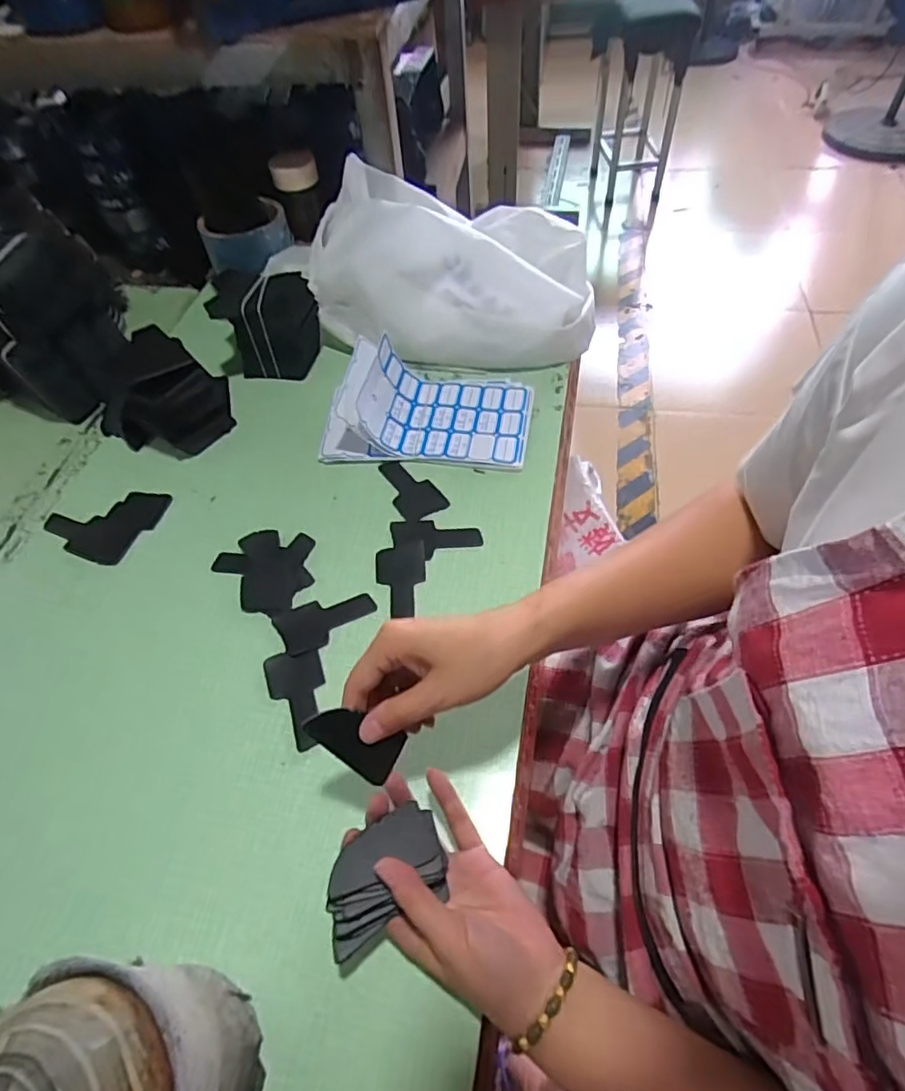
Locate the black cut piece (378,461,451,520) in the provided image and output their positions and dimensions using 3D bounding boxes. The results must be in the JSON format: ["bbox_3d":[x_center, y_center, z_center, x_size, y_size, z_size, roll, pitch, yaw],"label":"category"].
[{"bbox_3d":[-0.042,-0.058,0.587,0.045,0.005,0.082,-27,58,-14],"label":"black cut piece"}]

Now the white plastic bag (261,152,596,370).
[{"bbox_3d":[-0.026,-0.337,0.695,0.375,0.135,0.211,2,56,5],"label":"white plastic bag"}]

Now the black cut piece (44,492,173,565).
[{"bbox_3d":[-0.346,-0.025,0.579,0.110,0.004,0.084,13,57,12],"label":"black cut piece"}]

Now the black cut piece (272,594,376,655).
[{"bbox_3d":[-0.109,0.064,0.506,0.084,0.004,0.043,-19,57,-10],"label":"black cut piece"}]

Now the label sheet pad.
[{"bbox_3d":[-0.025,-0.154,0.614,0.209,0.066,0.131,3,56,6],"label":"label sheet pad"}]

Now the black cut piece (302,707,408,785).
[{"bbox_3d":[-0.061,0.121,0.369,0.061,0.004,0.031,42,77,-12],"label":"black cut piece"}]

